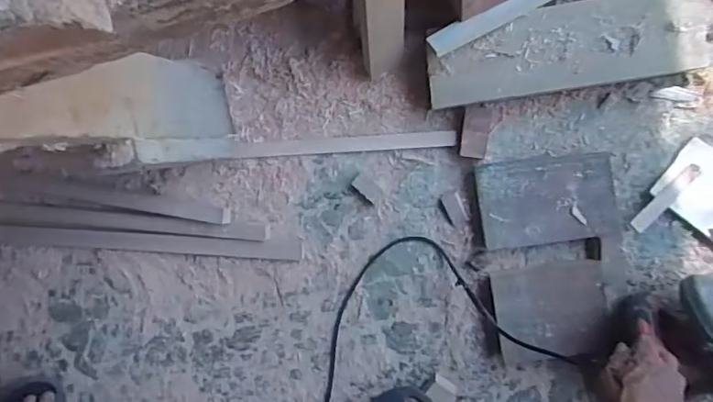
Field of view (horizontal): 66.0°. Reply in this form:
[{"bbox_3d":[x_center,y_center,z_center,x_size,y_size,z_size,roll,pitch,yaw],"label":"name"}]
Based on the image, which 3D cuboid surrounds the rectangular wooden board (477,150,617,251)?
[{"bbox_3d":[0.305,0.002,0.872,0.209,0.033,0.141,-10,97,7],"label":"rectangular wooden board"}]

